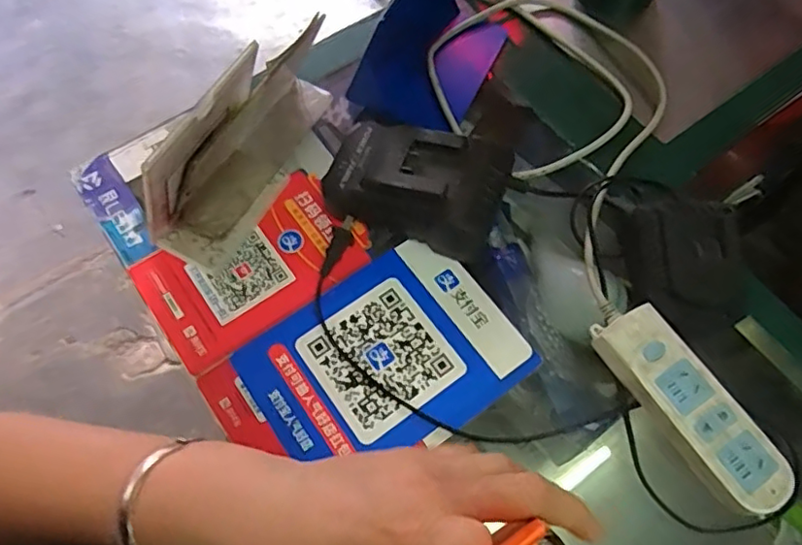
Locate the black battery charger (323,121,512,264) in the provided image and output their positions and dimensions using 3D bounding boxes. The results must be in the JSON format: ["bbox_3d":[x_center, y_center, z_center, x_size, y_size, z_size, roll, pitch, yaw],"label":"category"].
[{"bbox_3d":[0.011,-0.074,0.514,0.151,0.068,0.094,21,67,9],"label":"black battery charger"}]

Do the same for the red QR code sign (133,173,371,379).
[{"bbox_3d":[-0.126,-0.006,0.517,0.182,0.010,0.113,-33,70,-14],"label":"red QR code sign"}]

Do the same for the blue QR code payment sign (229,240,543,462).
[{"bbox_3d":[-0.012,0.072,0.486,0.201,0.006,0.153,-34,70,-14],"label":"blue QR code payment sign"}]

